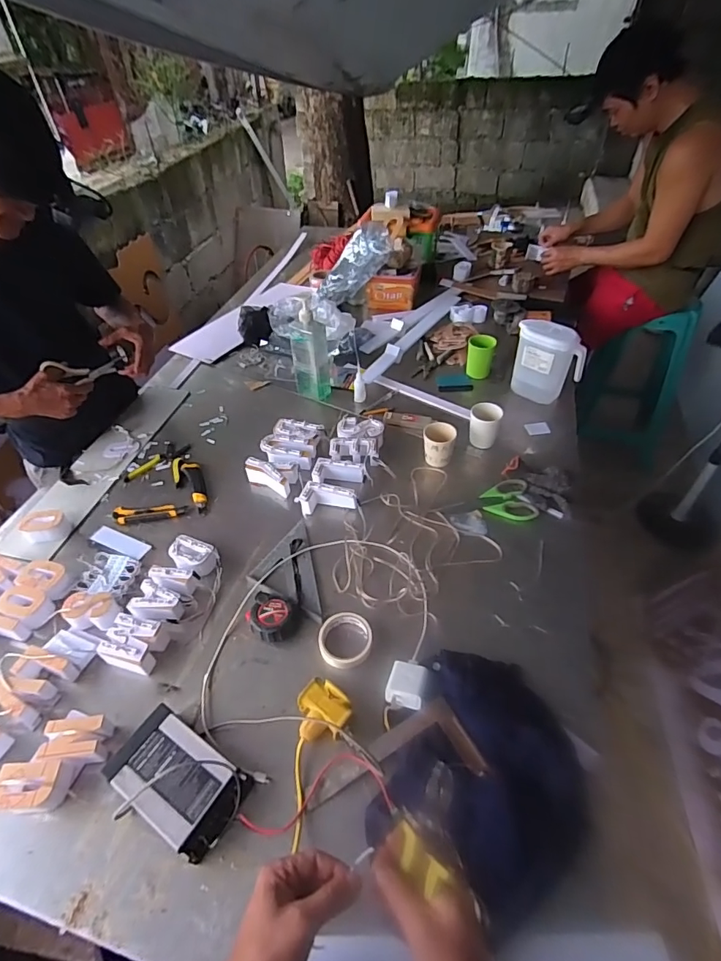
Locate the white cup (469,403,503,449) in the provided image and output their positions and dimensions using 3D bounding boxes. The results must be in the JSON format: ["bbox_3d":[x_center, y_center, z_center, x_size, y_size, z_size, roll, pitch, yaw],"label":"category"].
[{"bbox_3d":[0.295,-0.128,1.127,0.070,0.094,0.067,-2,45,2],"label":"white cup"}]

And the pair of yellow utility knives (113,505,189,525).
[{"bbox_3d":[-0.459,0.070,1.028,0.150,0.016,0.043,-7,45,-4],"label":"pair of yellow utility knives"}]

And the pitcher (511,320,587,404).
[{"bbox_3d":[0.475,-0.296,1.205,0.172,0.178,0.110,18,48,20],"label":"pitcher"}]

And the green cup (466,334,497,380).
[{"bbox_3d":[0.343,-0.353,1.350,0.076,0.101,0.074,7,45,10],"label":"green cup"}]

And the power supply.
[{"bbox_3d":[-0.258,0.416,0.659,0.188,0.045,0.117,22,50,23],"label":"power supply"}]

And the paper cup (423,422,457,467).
[{"bbox_3d":[0.182,-0.074,1.098,0.071,0.101,0.067,-2,45,2],"label":"paper cup"}]

